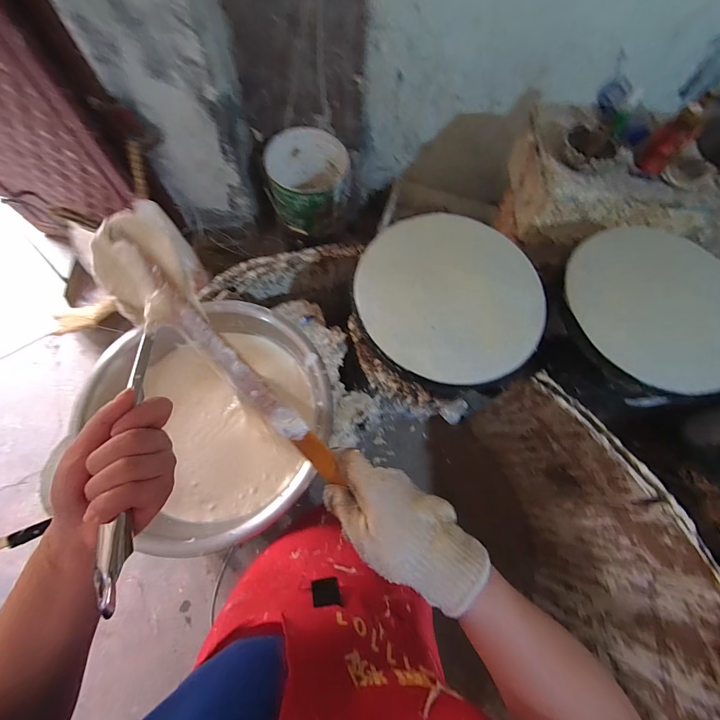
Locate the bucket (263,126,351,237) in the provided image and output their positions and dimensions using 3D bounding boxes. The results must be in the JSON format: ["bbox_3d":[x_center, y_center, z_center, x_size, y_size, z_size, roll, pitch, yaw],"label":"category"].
[{"bbox_3d":[-0.202,-0.704,1.350,0.299,0.224,0.347,-20,72,-9],"label":"bucket"}]

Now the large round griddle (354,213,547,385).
[{"bbox_3d":[0.185,-0.140,0.687,0.365,0.032,0.371,-19,72,-9],"label":"large round griddle"}]

